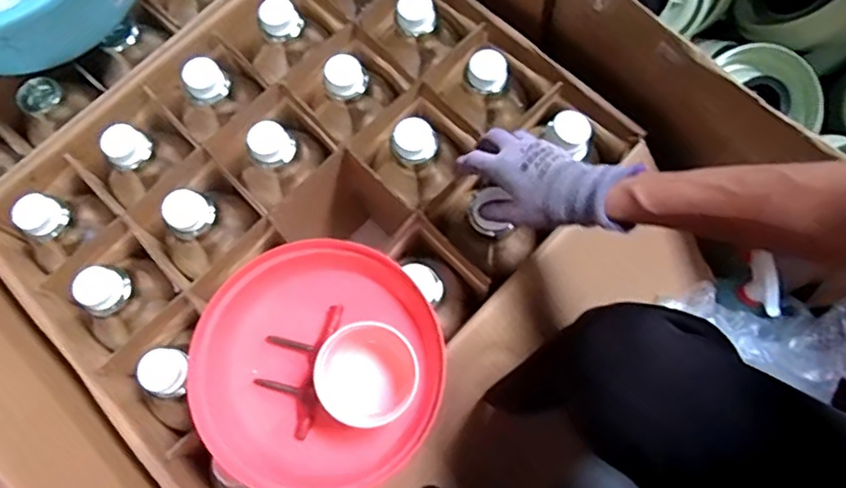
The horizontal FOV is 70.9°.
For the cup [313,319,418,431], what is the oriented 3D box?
[{"bbox_3d":[-0.049,0.115,0.542,0.084,0.068,0.095,-2,72,2],"label":"cup"}]

